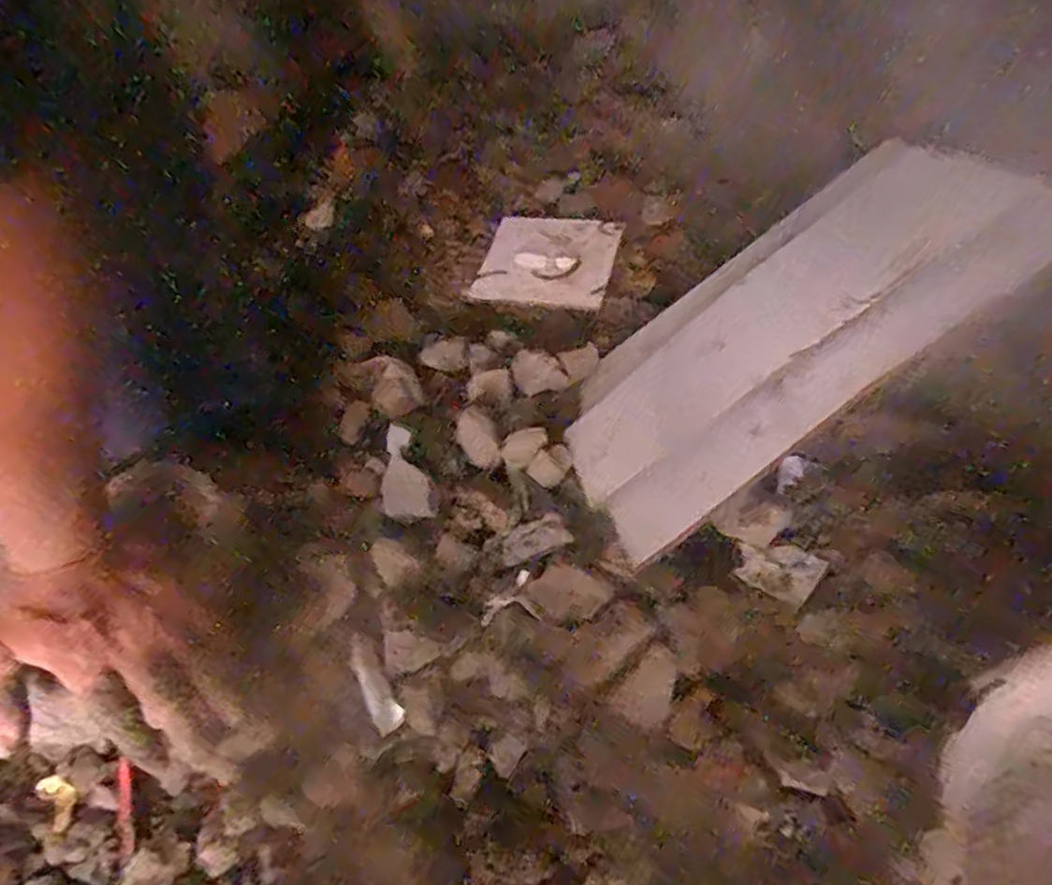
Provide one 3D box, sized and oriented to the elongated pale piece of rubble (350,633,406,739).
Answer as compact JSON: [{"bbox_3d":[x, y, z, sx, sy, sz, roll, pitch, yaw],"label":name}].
[{"bbox_3d":[-0.110,0.171,0.474,0.020,0.018,0.080,-27,51,-21],"label":"elongated pale piece of rubble"}]

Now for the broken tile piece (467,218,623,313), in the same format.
[{"bbox_3d":[0.026,-0.225,0.832,0.169,0.019,0.143,10,60,23],"label":"broken tile piece"}]

